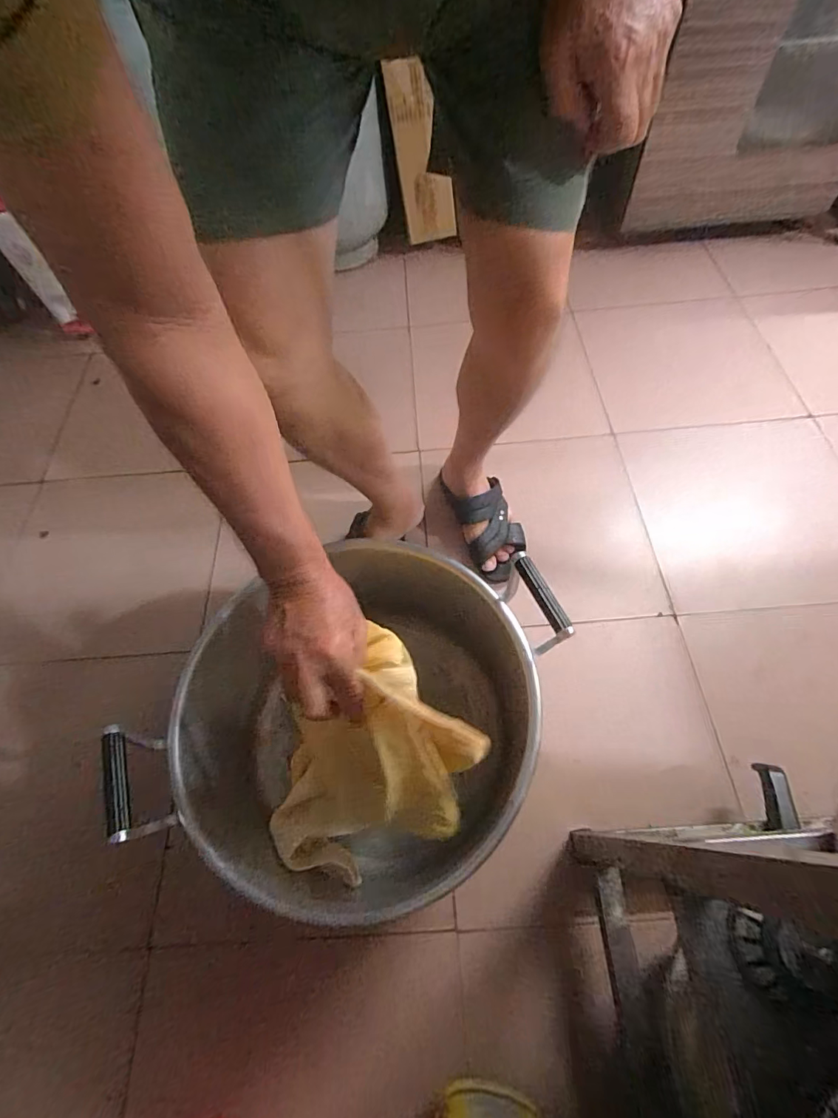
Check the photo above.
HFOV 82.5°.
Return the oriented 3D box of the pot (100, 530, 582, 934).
[{"bbox_3d":[-0.073,0.176,0.608,0.460,0.306,0.418,-30,64,-13],"label":"pot"}]

